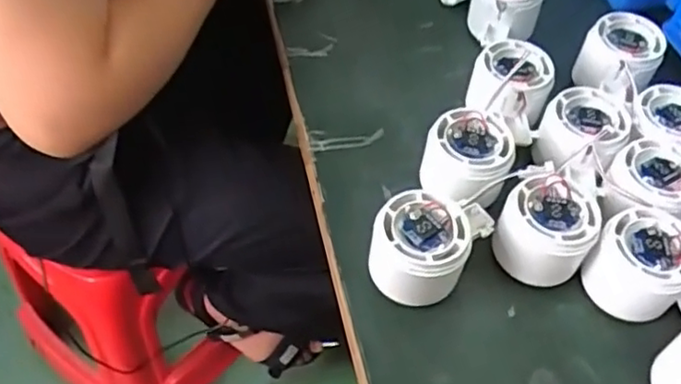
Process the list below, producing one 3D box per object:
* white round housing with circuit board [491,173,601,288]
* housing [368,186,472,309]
[{"bbox_3d":[0.131,0.030,0.427,0.059,0.054,0.067,36,59,22],"label":"white round housing with circuit board"},{"bbox_3d":[0.048,0.041,0.417,0.057,0.060,0.059,1,53,-2],"label":"housing"}]

